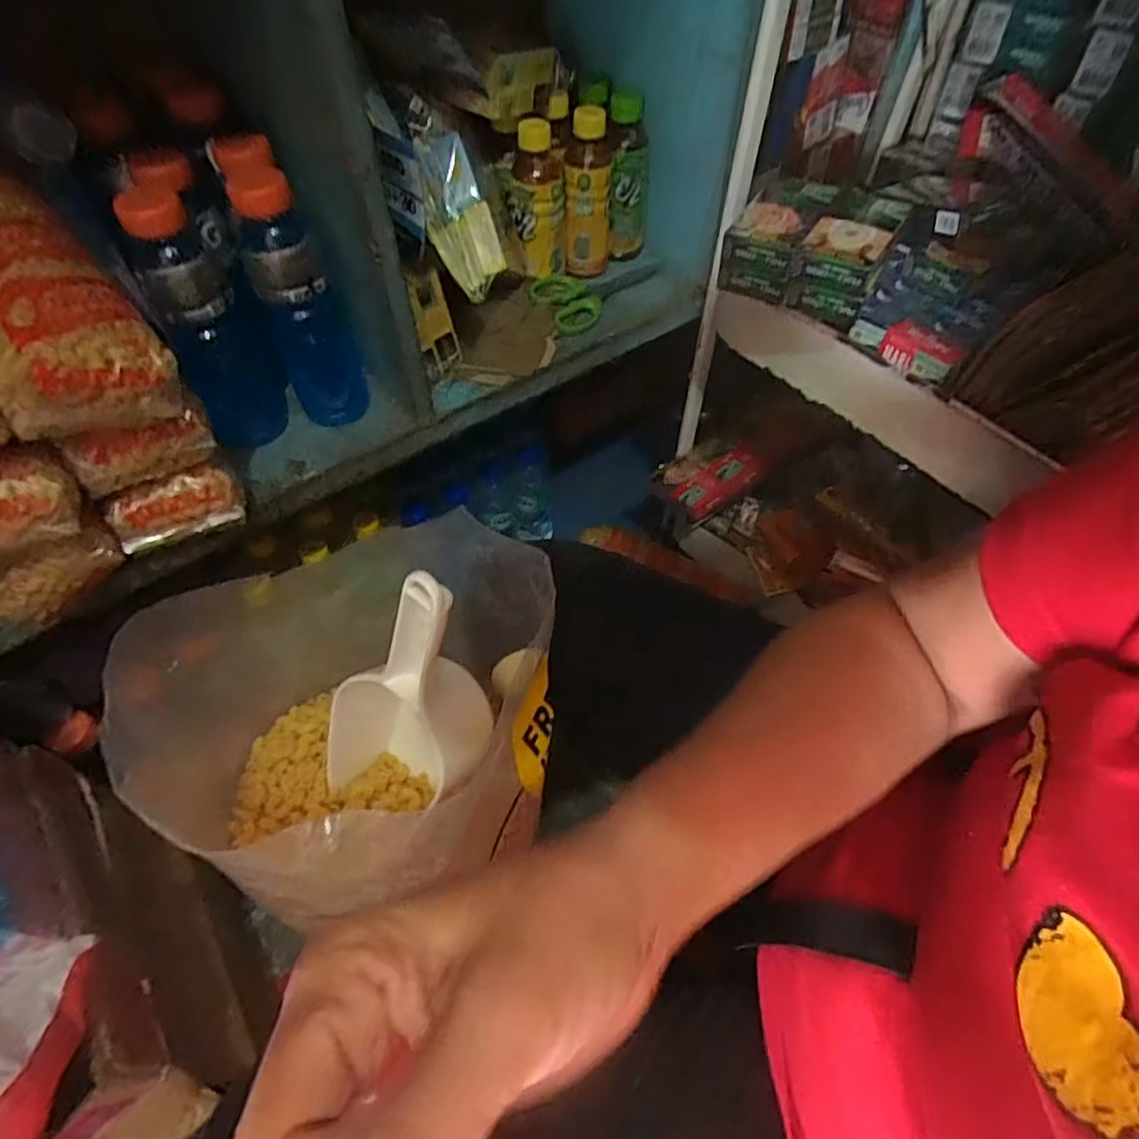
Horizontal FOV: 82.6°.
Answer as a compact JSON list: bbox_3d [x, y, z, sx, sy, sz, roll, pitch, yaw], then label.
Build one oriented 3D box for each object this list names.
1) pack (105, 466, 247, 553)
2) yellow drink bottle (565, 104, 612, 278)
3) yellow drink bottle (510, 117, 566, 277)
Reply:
[{"bbox_3d":[-0.279,-0.045,0.462,0.081,0.044,0.022,-27,57,-18],"label":"pack"},{"bbox_3d":[0.019,-0.372,0.643,0.042,0.131,0.054,4,53,5],"label":"yellow drink bottle"},{"bbox_3d":[-0.029,-0.356,0.623,0.048,0.126,0.052,0,53,2],"label":"yellow drink bottle"}]

